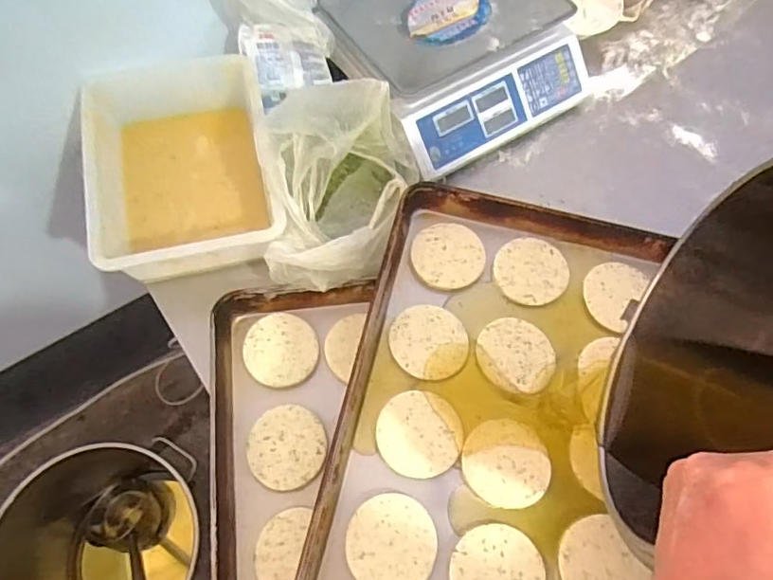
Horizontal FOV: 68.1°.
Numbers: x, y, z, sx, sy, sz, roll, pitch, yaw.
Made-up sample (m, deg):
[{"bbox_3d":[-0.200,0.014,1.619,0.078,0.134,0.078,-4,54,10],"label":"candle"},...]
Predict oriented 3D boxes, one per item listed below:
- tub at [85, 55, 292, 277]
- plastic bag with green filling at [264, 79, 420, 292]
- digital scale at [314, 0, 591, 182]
[{"bbox_3d":[-0.278,-0.176,0.796,0.238,0.120,0.347,-11,66,-8],"label":"tub"},{"bbox_3d":[-0.056,-0.134,0.750,0.198,0.132,0.246,-1,65,-4],"label":"plastic bag with green filling"},{"bbox_3d":[0.100,-0.375,0.893,0.351,0.123,0.336,-29,69,-16],"label":"digital scale"}]

